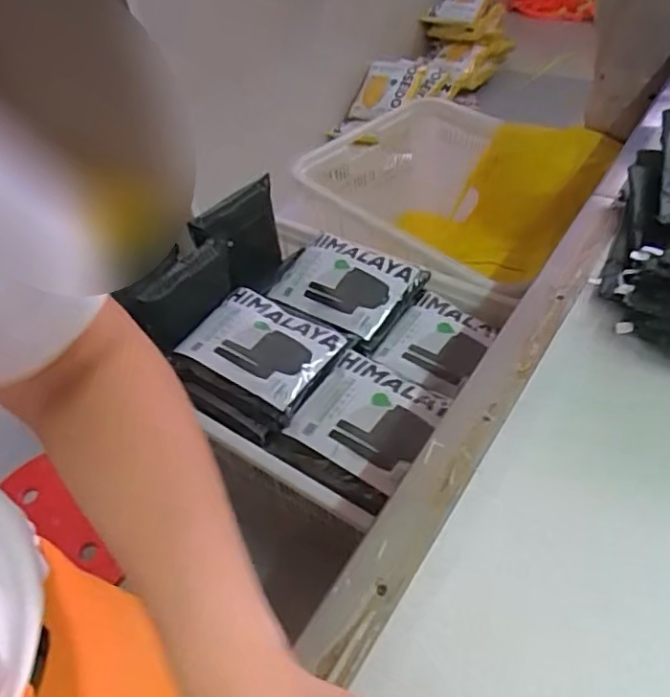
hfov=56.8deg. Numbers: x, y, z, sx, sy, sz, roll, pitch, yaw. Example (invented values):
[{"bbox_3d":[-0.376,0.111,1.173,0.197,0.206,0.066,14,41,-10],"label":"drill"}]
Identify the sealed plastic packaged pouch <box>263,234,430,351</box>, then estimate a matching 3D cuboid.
[{"bbox_3d":[0.011,-0.149,1.357,0.313,0.053,0.225,28,56,29],"label":"sealed plastic packaged pouch"}]

